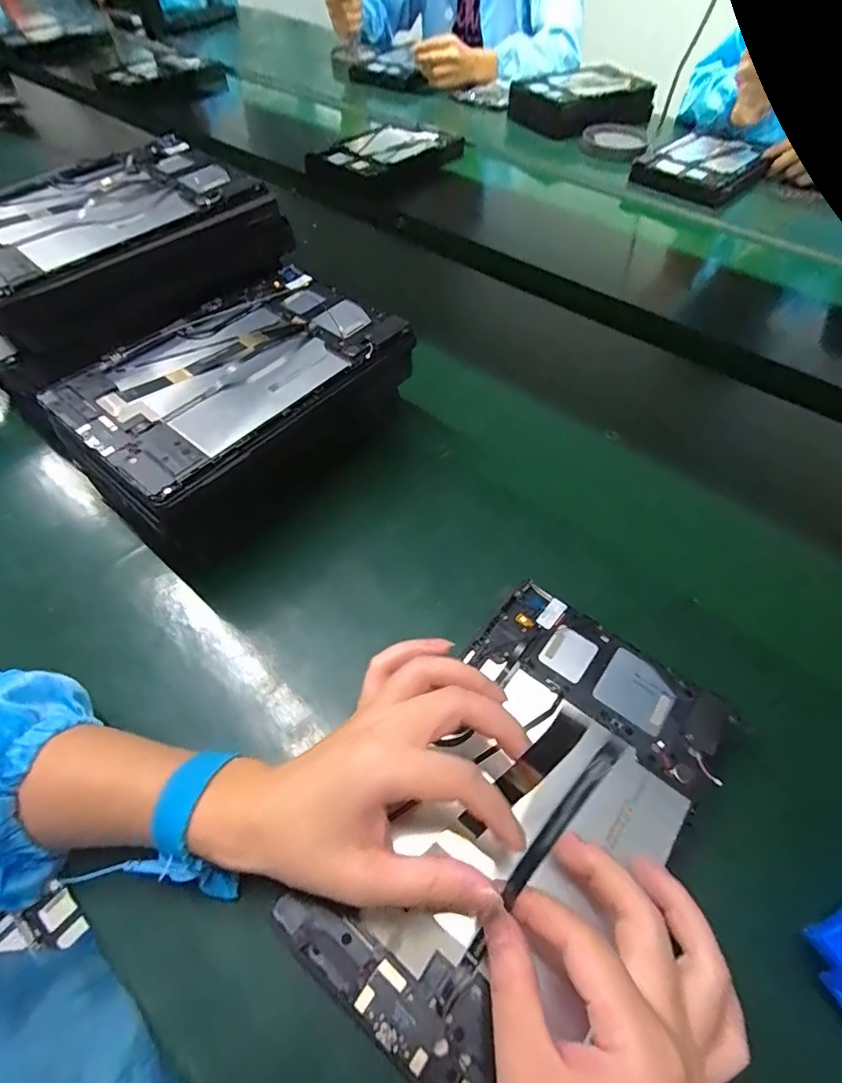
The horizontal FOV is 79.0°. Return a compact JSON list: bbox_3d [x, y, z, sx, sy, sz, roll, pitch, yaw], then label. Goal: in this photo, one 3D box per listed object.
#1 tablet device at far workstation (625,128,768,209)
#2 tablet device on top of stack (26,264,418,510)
[{"bbox_3d":[0.486,-0.649,0.887,0.170,0.036,0.208,36,62,24],"label":"tablet device at far workstation"},{"bbox_3d":[-0.137,-0.133,0.383,0.148,0.012,0.234,35,62,23],"label":"tablet device on top of stack"}]

